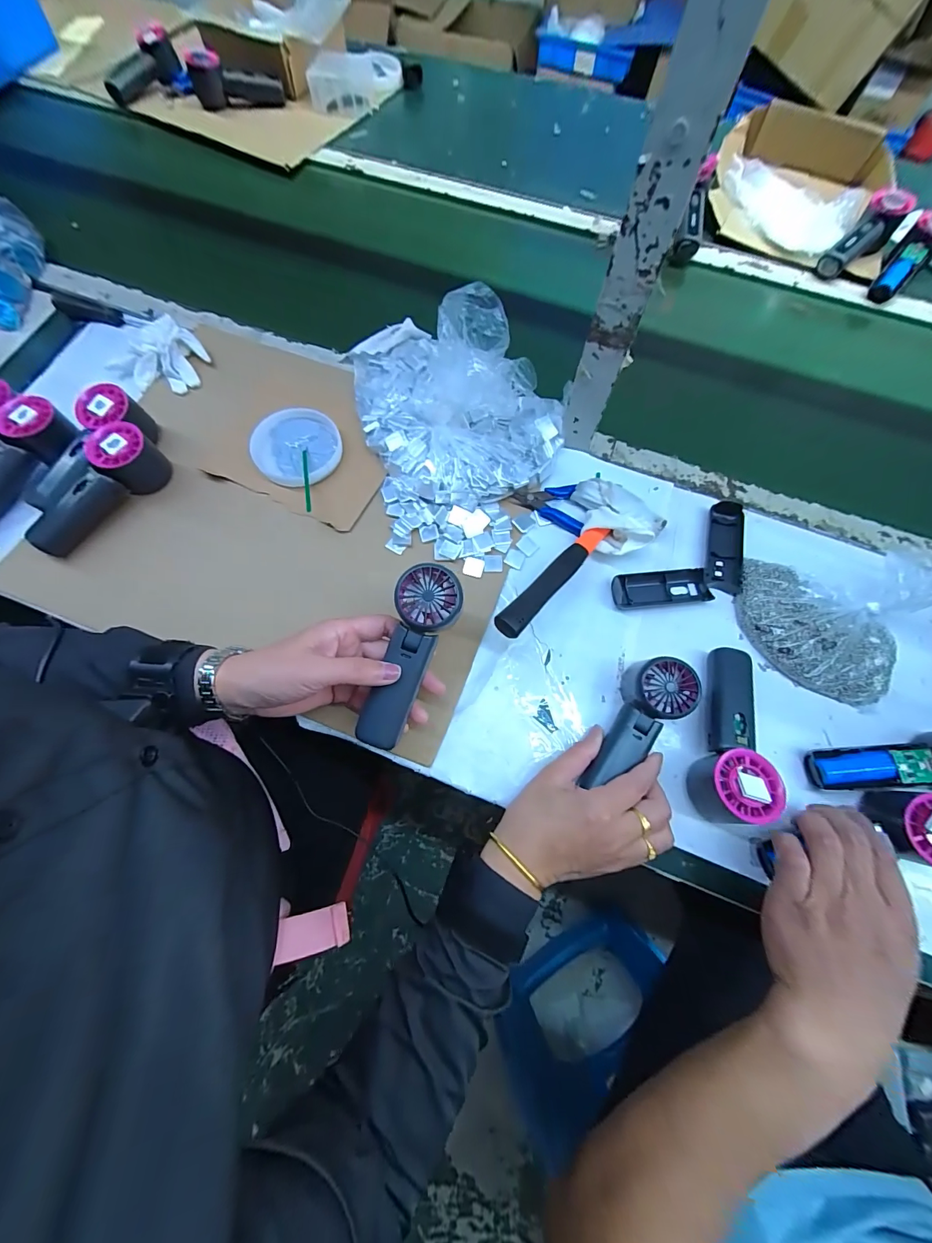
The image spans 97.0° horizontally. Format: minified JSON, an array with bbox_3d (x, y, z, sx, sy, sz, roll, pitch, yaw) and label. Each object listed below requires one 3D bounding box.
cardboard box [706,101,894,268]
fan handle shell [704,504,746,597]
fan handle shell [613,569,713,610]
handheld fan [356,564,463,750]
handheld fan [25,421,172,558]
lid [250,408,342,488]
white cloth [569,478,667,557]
[{"bbox_3d":[0.533,-0.719,0.683,0.258,0.080,0.279,32,71,9],"label":"cardboard box"},{"bbox_3d":[0.288,-0.082,0.457,0.040,0.021,0.103,17,69,4],"label":"fan handle shell"},{"bbox_3d":[0.207,-0.035,0.439,0.104,0.013,0.036,-5,69,-4],"label":"fan handle shell"},{"bbox_3d":[-0.046,0.028,0.339,0.049,0.027,0.150,19,87,5],"label":"handheld fan"},{"bbox_3d":[-0.405,-0.146,0.442,0.065,0.057,0.153,36,72,11],"label":"handheld fan"},{"bbox_3d":[-0.198,-0.203,0.487,0.098,0.022,0.100,1,69,-2],"label":"lid"},{"bbox_3d":[0.170,-0.115,0.451,0.091,0.044,0.090,-2,69,-3],"label":"white cloth"}]

